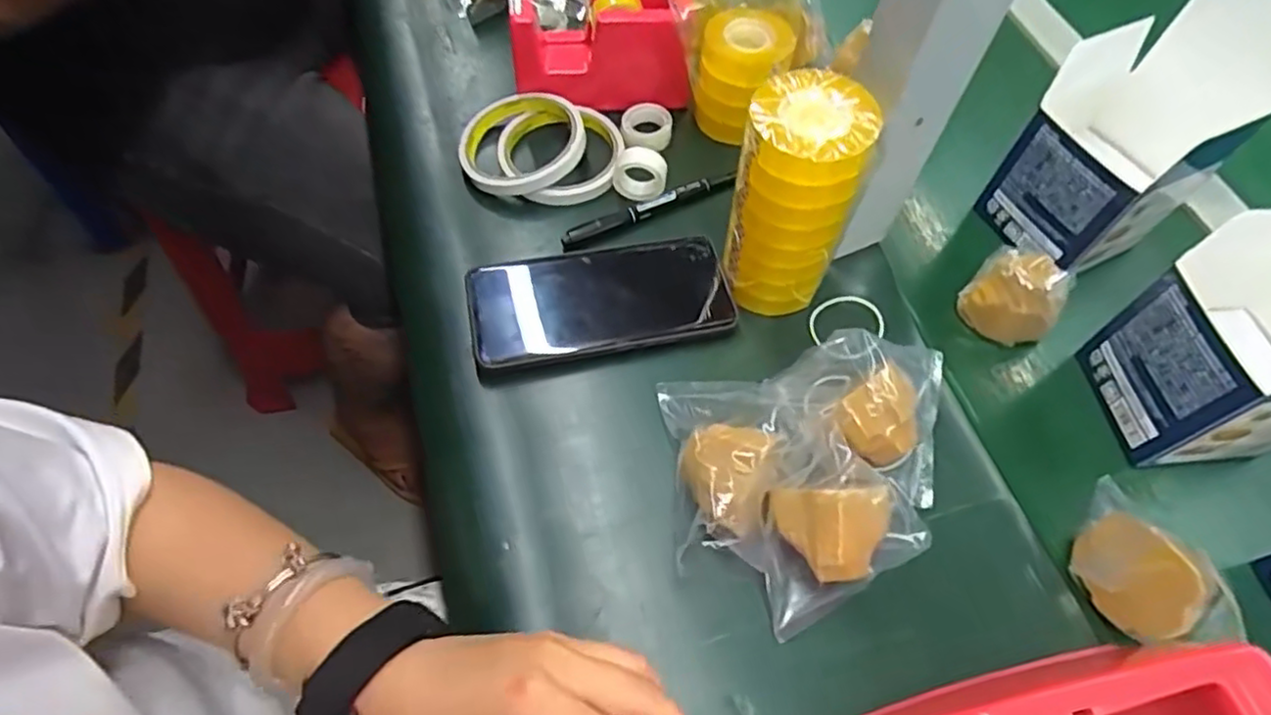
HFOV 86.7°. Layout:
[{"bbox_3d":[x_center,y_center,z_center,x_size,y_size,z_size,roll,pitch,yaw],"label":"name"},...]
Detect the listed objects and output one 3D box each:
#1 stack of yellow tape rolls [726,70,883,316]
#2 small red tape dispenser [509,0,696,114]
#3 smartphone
[{"bbox_3d":[0.087,-0.086,0.381,0.065,0.130,0.056,21,61,9],"label":"stack of yellow tape rolls"},{"bbox_3d":[-0.024,-0.231,0.504,0.127,0.086,0.055,3,60,-1],"label":"small red tape dispenser"},{"bbox_3d":[-0.020,-0.040,0.426,0.166,0.015,0.076,-12,61,-9],"label":"smartphone"}]

